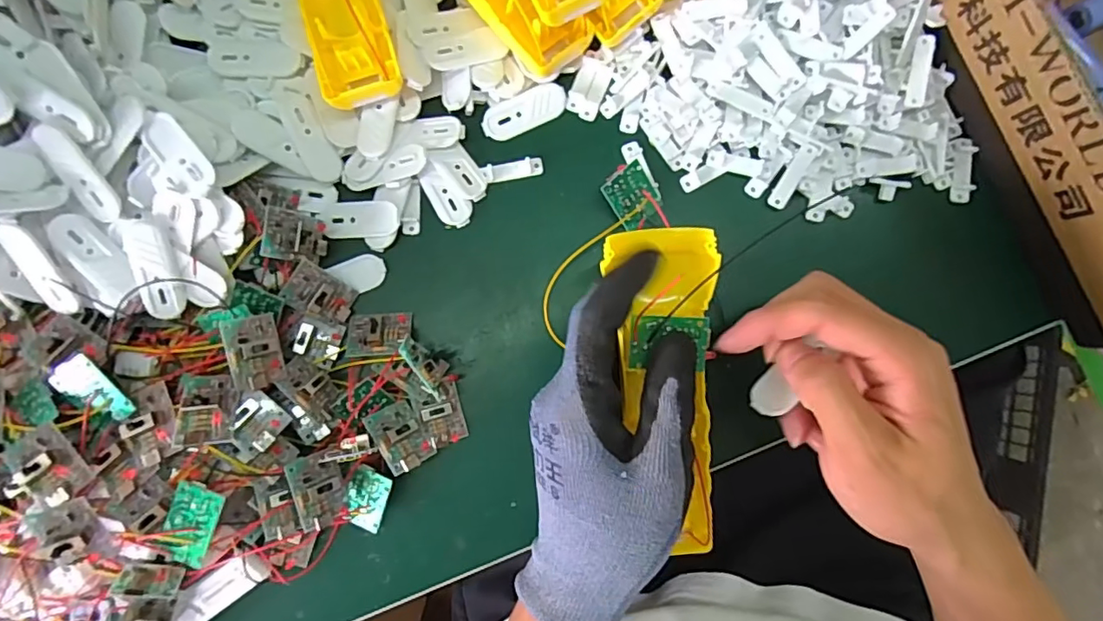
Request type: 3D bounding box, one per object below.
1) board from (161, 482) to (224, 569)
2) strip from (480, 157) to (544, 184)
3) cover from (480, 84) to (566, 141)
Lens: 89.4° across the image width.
[{"bbox_3d":[-0.172,0.102,0.265,0.024,0.004,0.035,17,86,2],"label":"board"},{"bbox_3d":[-0.022,-0.080,0.319,0.035,0.004,0.010,-11,86,0],"label":"strip"},{"bbox_3d":[-0.015,-0.113,0.318,0.049,0.007,0.019,-26,86,-1],"label":"cover"}]

